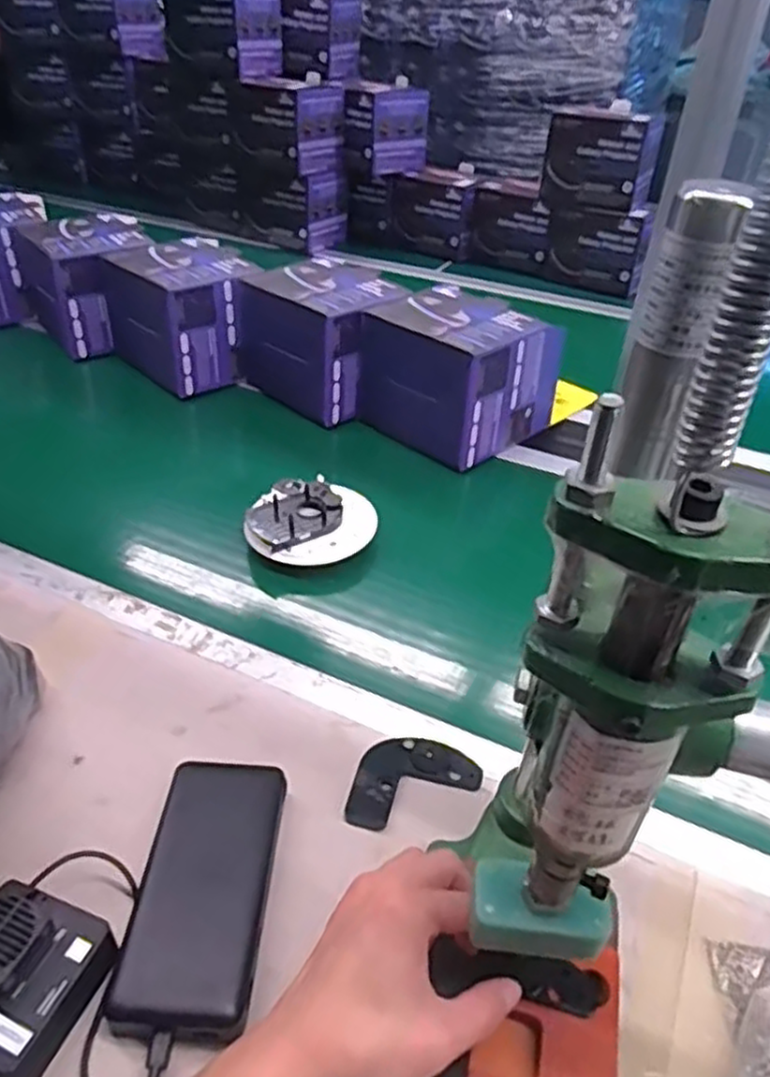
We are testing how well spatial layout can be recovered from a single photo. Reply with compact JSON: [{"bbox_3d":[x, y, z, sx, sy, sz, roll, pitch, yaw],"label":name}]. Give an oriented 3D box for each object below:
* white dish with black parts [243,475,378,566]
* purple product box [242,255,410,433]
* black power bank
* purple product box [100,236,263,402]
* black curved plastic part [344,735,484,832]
[{"bbox_3d":[-0.074,-0.020,0.732,0.121,0.027,0.105,-8,39,-14],"label":"white dish with black parts"},{"bbox_3d":[-0.077,-0.260,0.969,0.174,0.141,0.148,29,44,30],"label":"purple product box"},{"bbox_3d":[-0.106,0.209,0.447,0.071,0.029,0.156,4,37,1],"label":"black power bank"},{"bbox_3d":[-0.263,-0.300,1.005,0.150,0.143,0.173,-27,46,-33],"label":"purple product box"},{"bbox_3d":[0.015,0.165,0.525,0.097,0.005,0.055,-14,41,-21],"label":"black curved plastic part"}]

